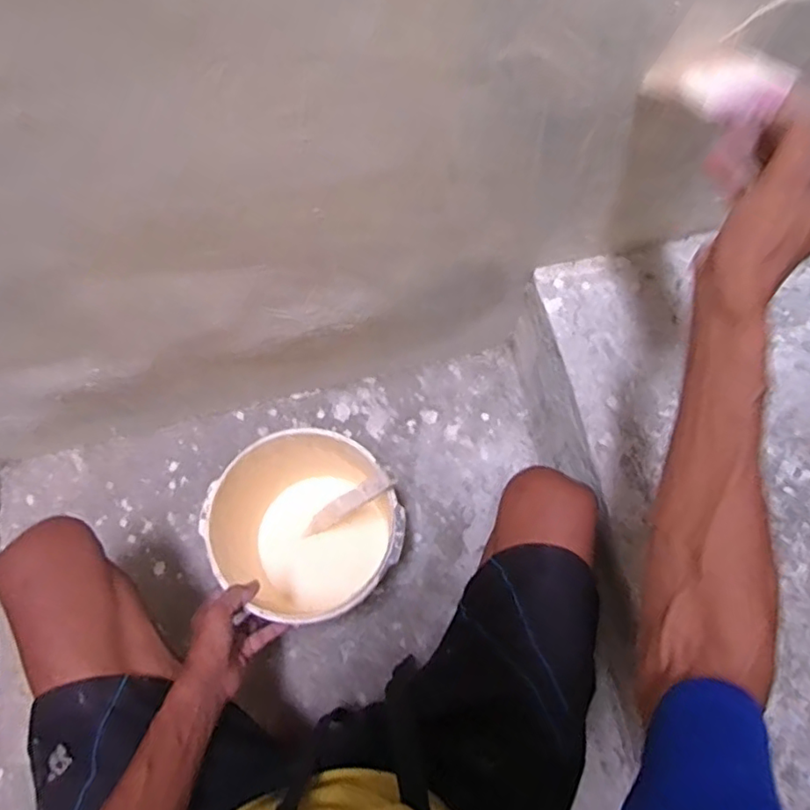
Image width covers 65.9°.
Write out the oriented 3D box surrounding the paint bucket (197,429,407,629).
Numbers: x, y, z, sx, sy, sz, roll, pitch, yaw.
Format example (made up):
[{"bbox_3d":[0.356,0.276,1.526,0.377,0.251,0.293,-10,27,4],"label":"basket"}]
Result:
[{"bbox_3d":[-0.113,0.158,0.777,0.204,0.220,0.209,-1,71,2],"label":"paint bucket"}]

